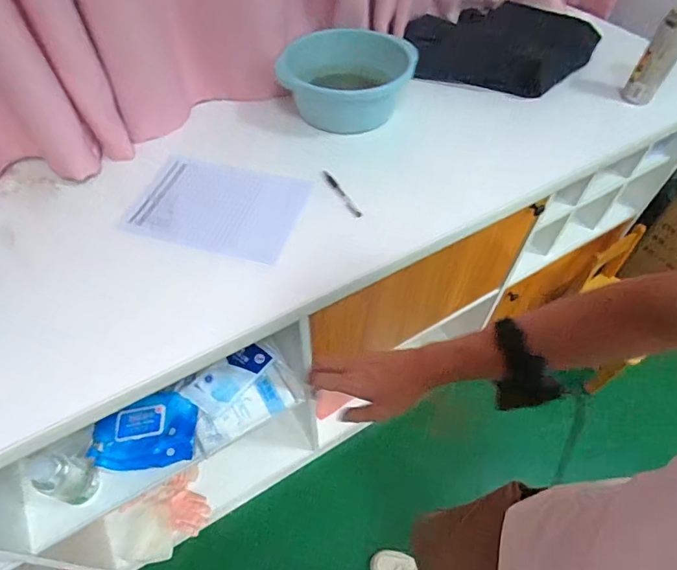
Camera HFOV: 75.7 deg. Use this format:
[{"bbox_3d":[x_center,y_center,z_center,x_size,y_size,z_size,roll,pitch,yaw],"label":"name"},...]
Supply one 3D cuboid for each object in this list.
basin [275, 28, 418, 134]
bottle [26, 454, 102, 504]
[{"bbox_3d":[0.019,-0.426,0.914,0.267,0.133,0.255,0,53,0],"label":"basin"},{"bbox_3d":[-0.510,0.358,0.815,0.058,0.144,0.073,17,55,12],"label":"bottle"}]

